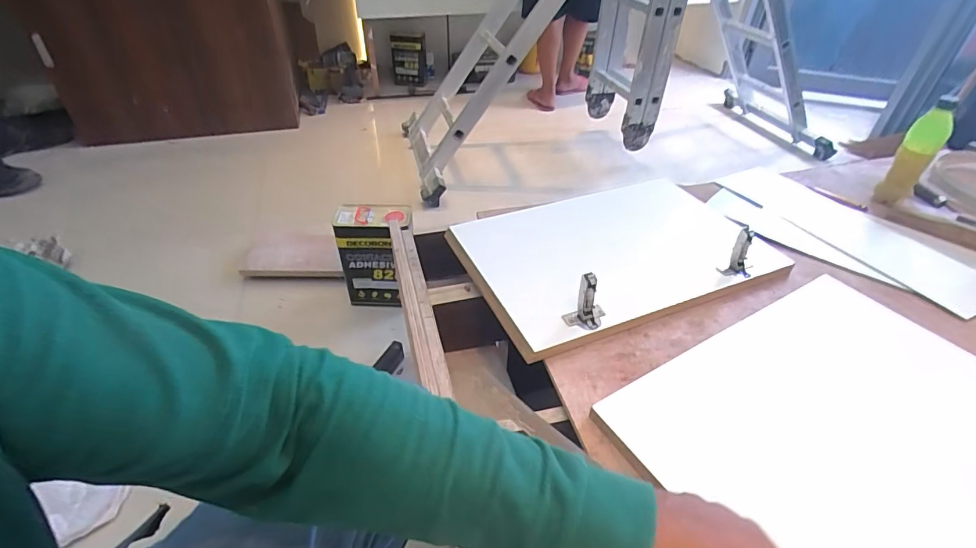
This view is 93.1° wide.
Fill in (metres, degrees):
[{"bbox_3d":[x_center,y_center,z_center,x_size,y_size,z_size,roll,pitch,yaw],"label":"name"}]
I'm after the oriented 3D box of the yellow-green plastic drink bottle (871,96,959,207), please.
[{"bbox_3d":[0.831,-0.226,0.903,0.060,0.204,0.054,31,48,32],"label":"yellow-green plastic drink bottle"}]

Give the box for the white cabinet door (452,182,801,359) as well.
[{"bbox_3d":[0.222,-0.063,0.782,0.511,0.081,0.332,-16,42,-20],"label":"white cabinet door"}]

